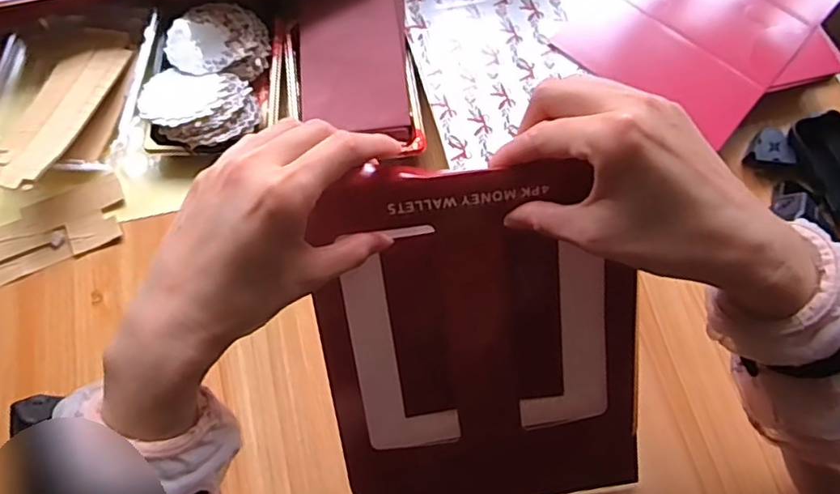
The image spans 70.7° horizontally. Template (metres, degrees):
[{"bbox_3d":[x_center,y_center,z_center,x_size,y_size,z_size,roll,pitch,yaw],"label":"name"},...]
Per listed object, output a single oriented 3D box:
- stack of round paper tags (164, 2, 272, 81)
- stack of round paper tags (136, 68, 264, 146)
[{"bbox_3d":[-0.186,-0.189,0.548,0.087,0.022,0.077,-10,69,-5],"label":"stack of round paper tags"},{"bbox_3d":[-0.194,-0.122,0.515,0.098,0.028,0.070,2,68,0],"label":"stack of round paper tags"}]

